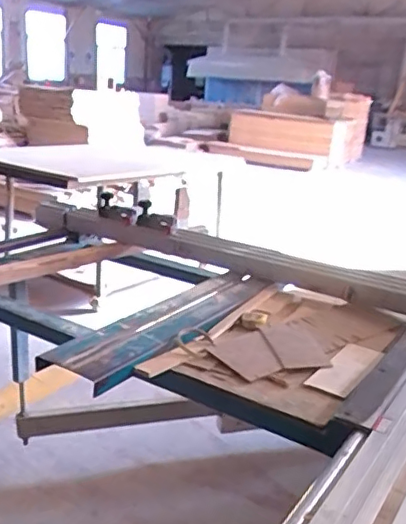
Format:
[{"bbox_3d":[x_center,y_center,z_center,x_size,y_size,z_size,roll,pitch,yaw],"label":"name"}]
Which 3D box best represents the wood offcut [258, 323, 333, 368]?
[{"bbox_3d":[0.189,0.169,1.194,0.109,0.014,0.185,0,18,-12],"label":"wood offcut"}]

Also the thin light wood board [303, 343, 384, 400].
[{"bbox_3d":[0.286,0.208,1.128,0.080,0.015,0.228,17,22,33],"label":"thin light wood board"}]

